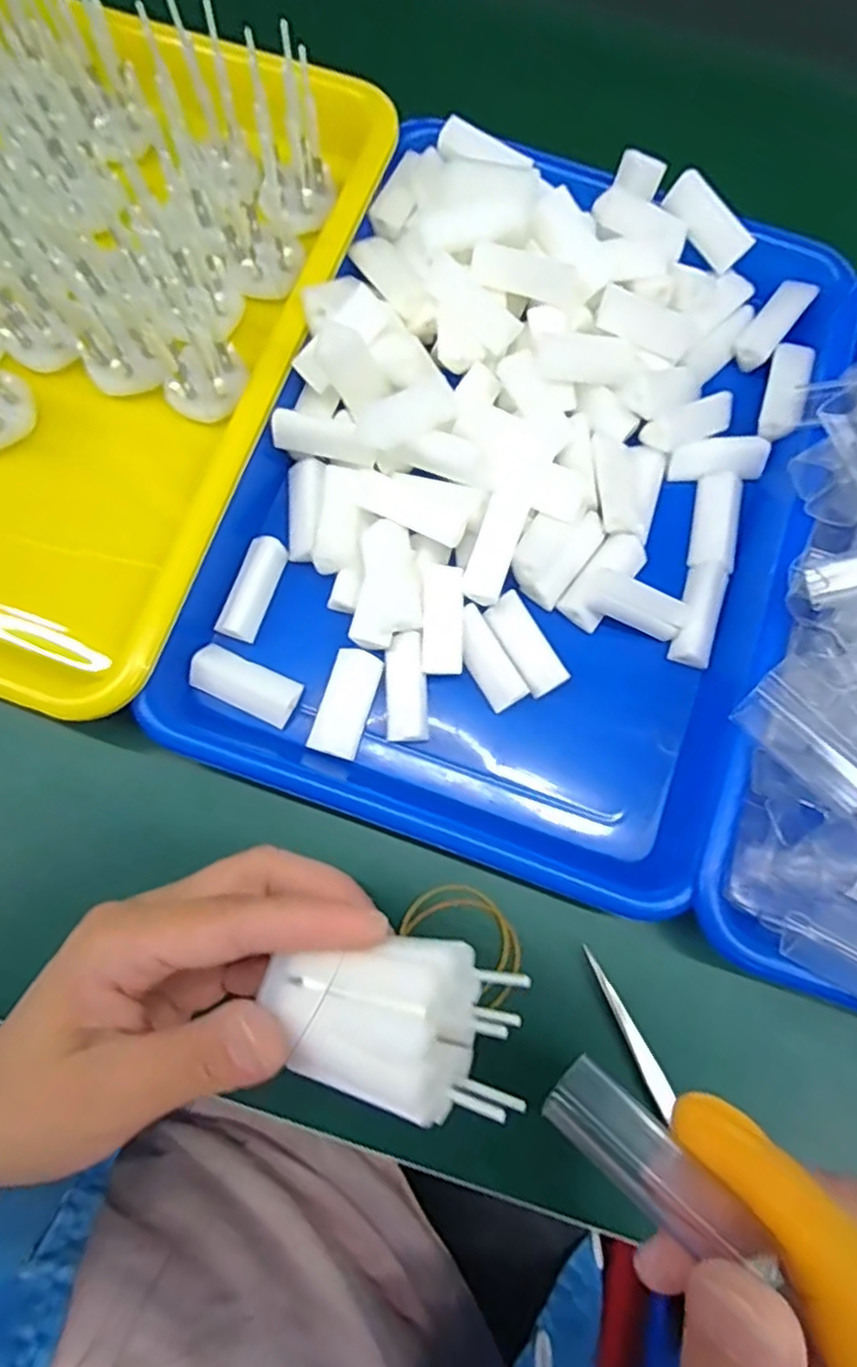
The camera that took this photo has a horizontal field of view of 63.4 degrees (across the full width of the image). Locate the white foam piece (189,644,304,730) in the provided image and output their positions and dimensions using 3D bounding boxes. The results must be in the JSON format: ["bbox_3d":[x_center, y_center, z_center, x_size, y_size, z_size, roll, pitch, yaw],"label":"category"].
[{"bbox_3d":[-0.078,0.000,0.296,0.045,0.009,0.021,24,77,4],"label":"white foam piece"}]

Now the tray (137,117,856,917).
[{"bbox_3d":[0.044,-0.090,0.310,0.234,0.054,0.325,19,77,3],"label":"tray"}]

